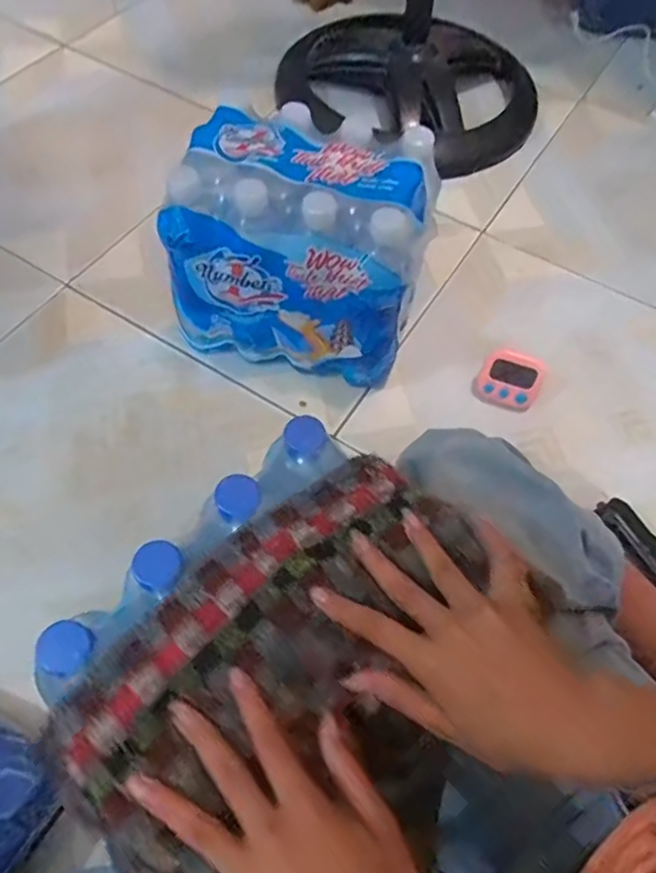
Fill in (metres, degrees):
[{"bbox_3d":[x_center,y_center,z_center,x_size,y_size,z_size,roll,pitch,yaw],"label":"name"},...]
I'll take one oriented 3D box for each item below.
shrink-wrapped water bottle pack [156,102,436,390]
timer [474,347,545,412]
[{"bbox_3d":[-0.029,-0.194,0.634,0.247,0.219,0.164,13,62,4],"label":"shrink-wrapped water bottle pack"},{"bbox_3d":[0.204,-0.063,0.669,0.067,0.050,0.046,24,63,10],"label":"timer"}]

